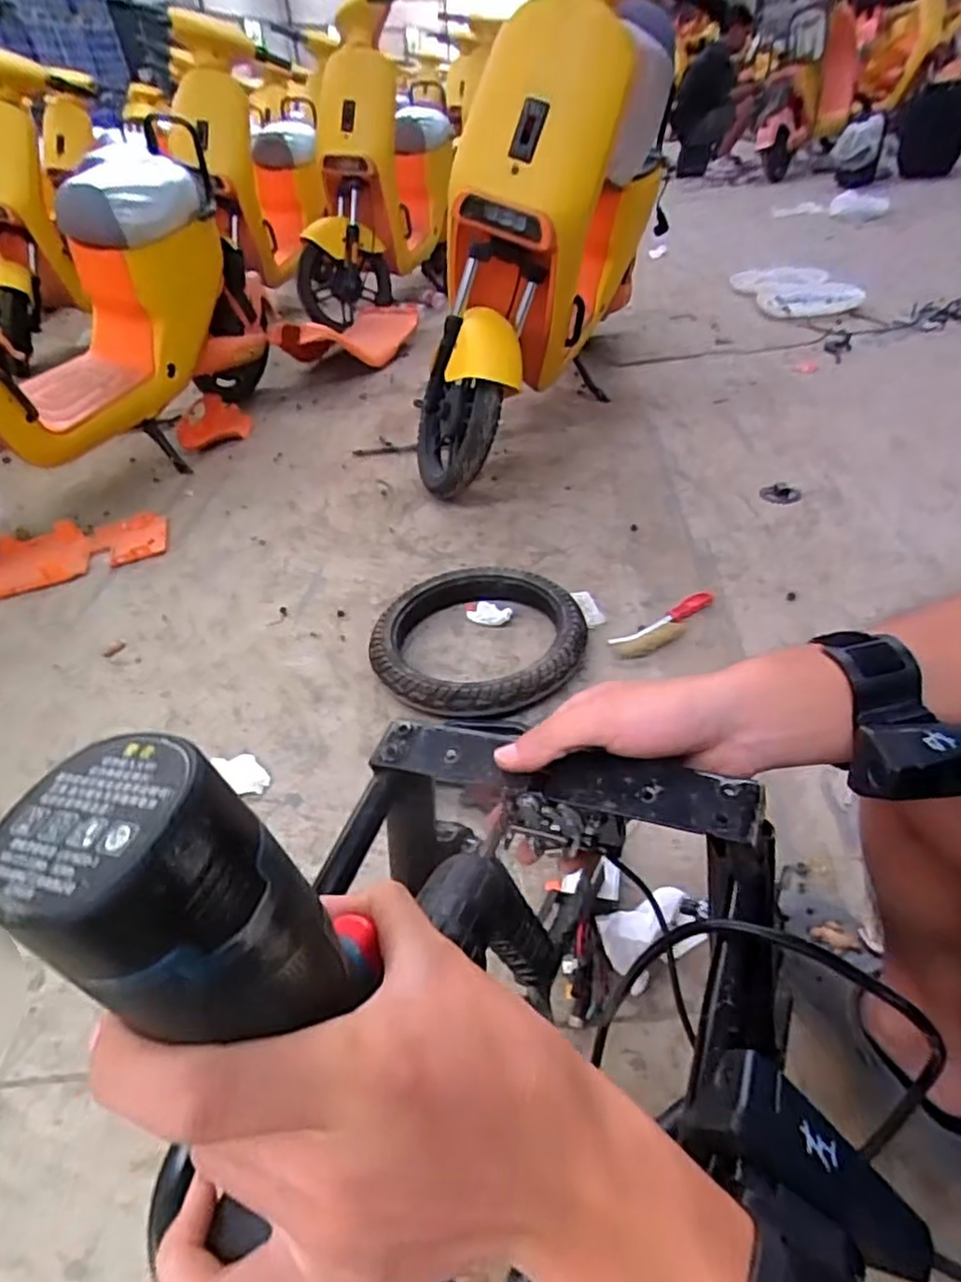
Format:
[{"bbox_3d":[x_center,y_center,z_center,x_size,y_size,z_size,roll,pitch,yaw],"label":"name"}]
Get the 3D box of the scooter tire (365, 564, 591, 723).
[{"bbox_3d":[-0.003,-0.001,1.154,0.356,0.063,0.353,-8,39,-3],"label":"scooter tire"}]

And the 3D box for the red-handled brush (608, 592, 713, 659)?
[{"bbox_3d":[0.323,-0.029,1.167,0.236,0.017,0.061,-27,43,-24],"label":"red-handled brush"}]

